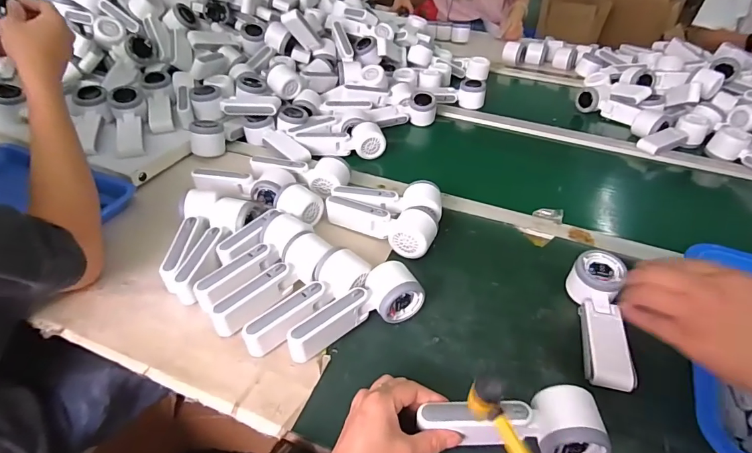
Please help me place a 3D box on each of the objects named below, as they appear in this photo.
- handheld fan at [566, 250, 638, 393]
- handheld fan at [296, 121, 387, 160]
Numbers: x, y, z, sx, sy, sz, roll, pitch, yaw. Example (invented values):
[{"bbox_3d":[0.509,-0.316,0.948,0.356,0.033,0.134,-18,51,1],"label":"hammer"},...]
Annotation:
[{"bbox_3d":[0.262,0.106,0.494,0.051,0.052,0.162,9,42,9],"label":"handheld fan"},{"bbox_3d":[-0.062,-0.162,0.802,0.156,0.051,0.056,-1,42,-2],"label":"handheld fan"}]

